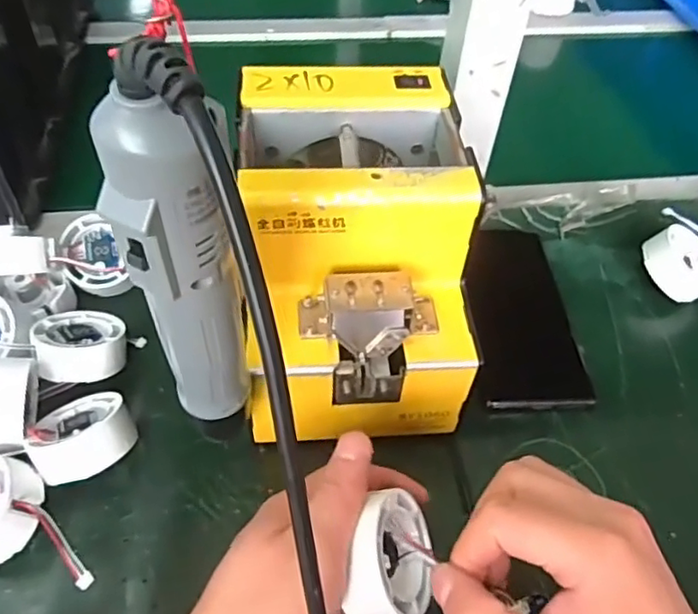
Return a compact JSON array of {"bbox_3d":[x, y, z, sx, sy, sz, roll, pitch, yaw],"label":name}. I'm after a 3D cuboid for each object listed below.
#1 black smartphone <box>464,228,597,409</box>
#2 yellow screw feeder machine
[{"bbox_3d":[0.124,0.002,0.450,0.066,0.010,0.160,1,49,-3],"label":"black smartphone"},{"bbox_3d":[0.002,-0.027,0.370,0.120,0.144,0.180,-3,50,-6],"label":"yellow screw feeder machine"}]

